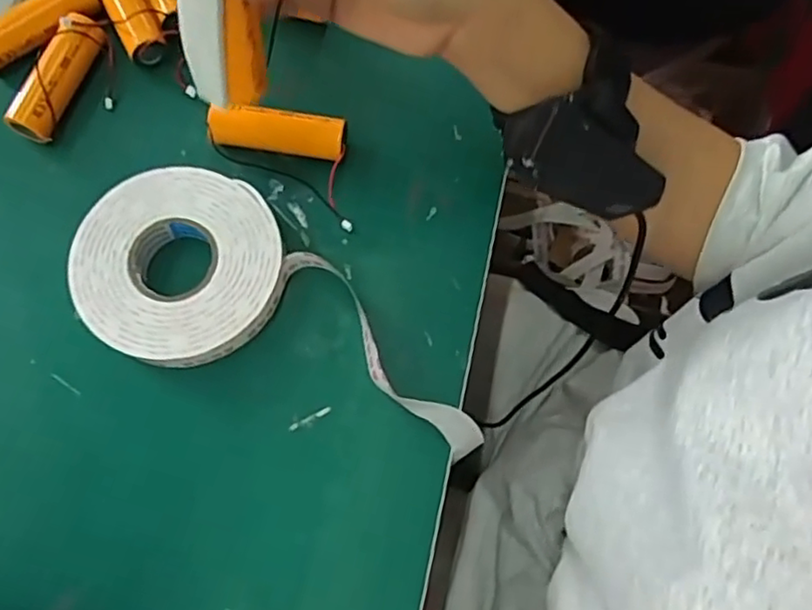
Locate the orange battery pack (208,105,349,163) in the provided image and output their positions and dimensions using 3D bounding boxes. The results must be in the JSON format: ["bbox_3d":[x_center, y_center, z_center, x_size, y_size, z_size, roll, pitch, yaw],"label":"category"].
[{"bbox_3d":[-0.068,-0.092,0.342,0.071,0.023,0.020,8,74,2],"label":"orange battery pack"}]

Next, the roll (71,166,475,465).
[{"bbox_3d":[-0.058,-0.001,0.316,0.211,0.024,0.096,19,74,5],"label":"roll"}]

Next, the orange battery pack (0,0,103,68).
[{"bbox_3d":[-0.205,-0.156,0.353,0.071,0.016,0.020,-39,78,-11],"label":"orange battery pack"}]

